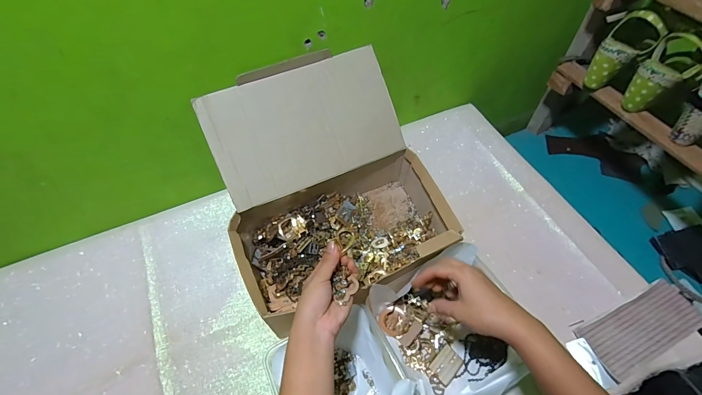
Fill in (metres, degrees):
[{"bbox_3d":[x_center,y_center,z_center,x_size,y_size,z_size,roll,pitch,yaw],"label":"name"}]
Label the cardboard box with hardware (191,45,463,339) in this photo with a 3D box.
[{"bbox_3d":[-0.037,-0.016,0.565,0.333,0.227,0.339,-19,57,-12],"label":"cardboard box with hardware"}]

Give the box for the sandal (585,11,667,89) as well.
[{"bbox_3d":[0.506,-0.270,0.633,0.075,0.131,0.070,39,64,24],"label":"sandal"}]

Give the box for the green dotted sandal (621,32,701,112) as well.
[{"bbox_3d":[0.547,-0.214,0.595,0.081,0.127,0.077,-36,62,-21],"label":"green dotted sandal"}]

